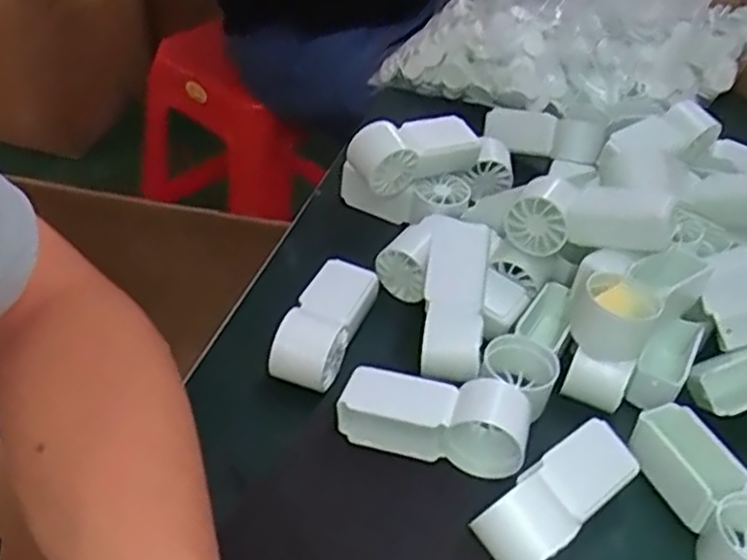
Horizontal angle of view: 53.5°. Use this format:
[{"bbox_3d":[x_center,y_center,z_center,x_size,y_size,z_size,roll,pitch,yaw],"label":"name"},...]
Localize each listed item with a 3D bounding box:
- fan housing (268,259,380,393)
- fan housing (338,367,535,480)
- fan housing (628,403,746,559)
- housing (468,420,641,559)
[{"bbox_3d":[-0.026,0.026,0.437,0.039,0.038,0.091,18,43,13],"label":"fan housing"},{"bbox_3d":[0.030,0.071,0.379,0.093,0.045,0.035,13,43,7],"label":"fan housing"},{"bbox_3d":[0.163,0.109,0.363,0.041,0.039,0.095,-19,47,-26],"label":"fan housing"},{"bbox_3d":[0.089,0.105,0.352,0.090,0.040,0.033,-26,52,-31],"label":"housing"}]

